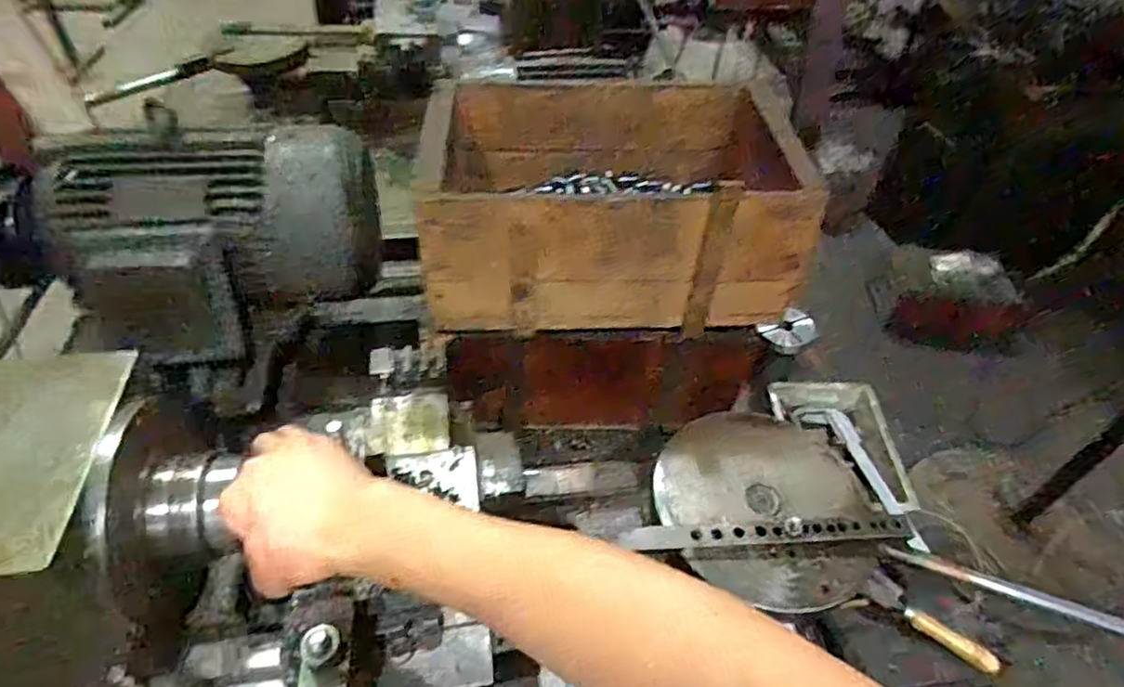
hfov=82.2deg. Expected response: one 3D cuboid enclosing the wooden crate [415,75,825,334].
[{"bbox_3d":[0.043,-0.150,0.670,0.335,0.148,0.247,0,45,-5],"label":"wooden crate"}]

